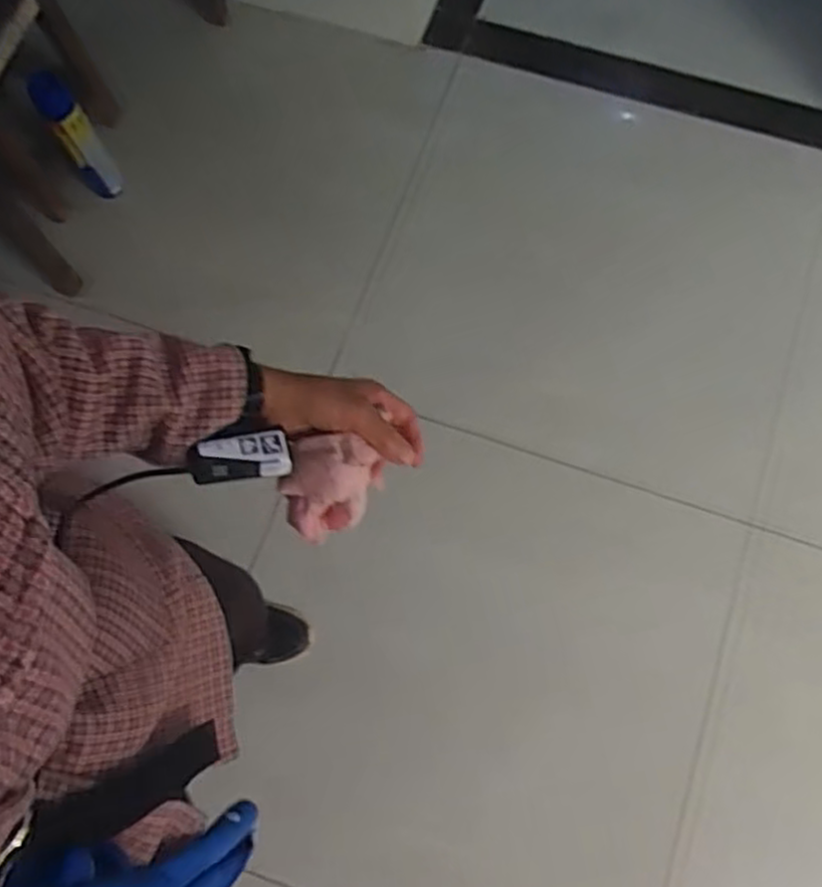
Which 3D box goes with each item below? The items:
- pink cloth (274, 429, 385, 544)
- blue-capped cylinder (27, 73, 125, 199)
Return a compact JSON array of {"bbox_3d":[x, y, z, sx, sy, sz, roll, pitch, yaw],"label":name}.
[{"bbox_3d":[-0.064,0.036,0.597,0.077,0.071,0.070,-4,73,0],"label":"pink cloth"},{"bbox_3d":[-0.625,-0.570,1.417,0.067,0.301,0.065,0,73,1],"label":"blue-capped cylinder"}]

